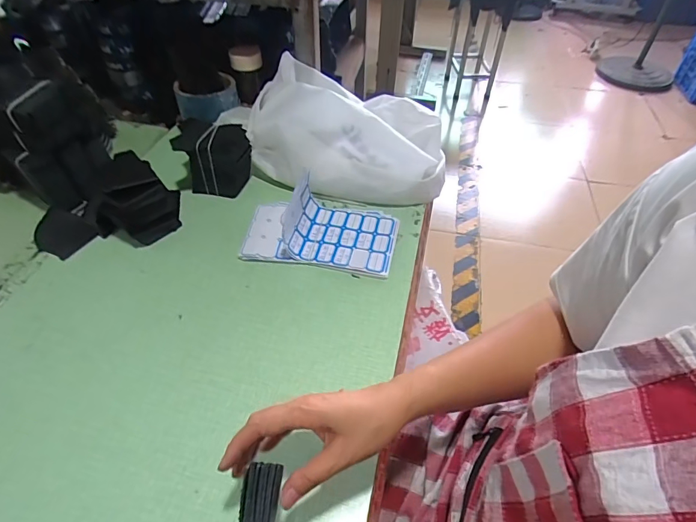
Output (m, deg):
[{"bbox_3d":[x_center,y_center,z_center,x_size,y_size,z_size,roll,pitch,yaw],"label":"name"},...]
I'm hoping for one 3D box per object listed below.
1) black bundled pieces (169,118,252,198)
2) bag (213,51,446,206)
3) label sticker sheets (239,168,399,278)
[{"bbox_3d":[-0.211,-0.165,0.676,0.109,0.095,0.081,3,47,1],"label":"black bundled pieces"},{"bbox_3d":[-0.022,-0.227,0.703,0.371,0.135,0.214,9,48,7],"label":"bag"},{"bbox_3d":[-0.038,-0.061,0.610,0.218,0.065,0.136,7,48,5],"label":"label sticker sheets"}]

